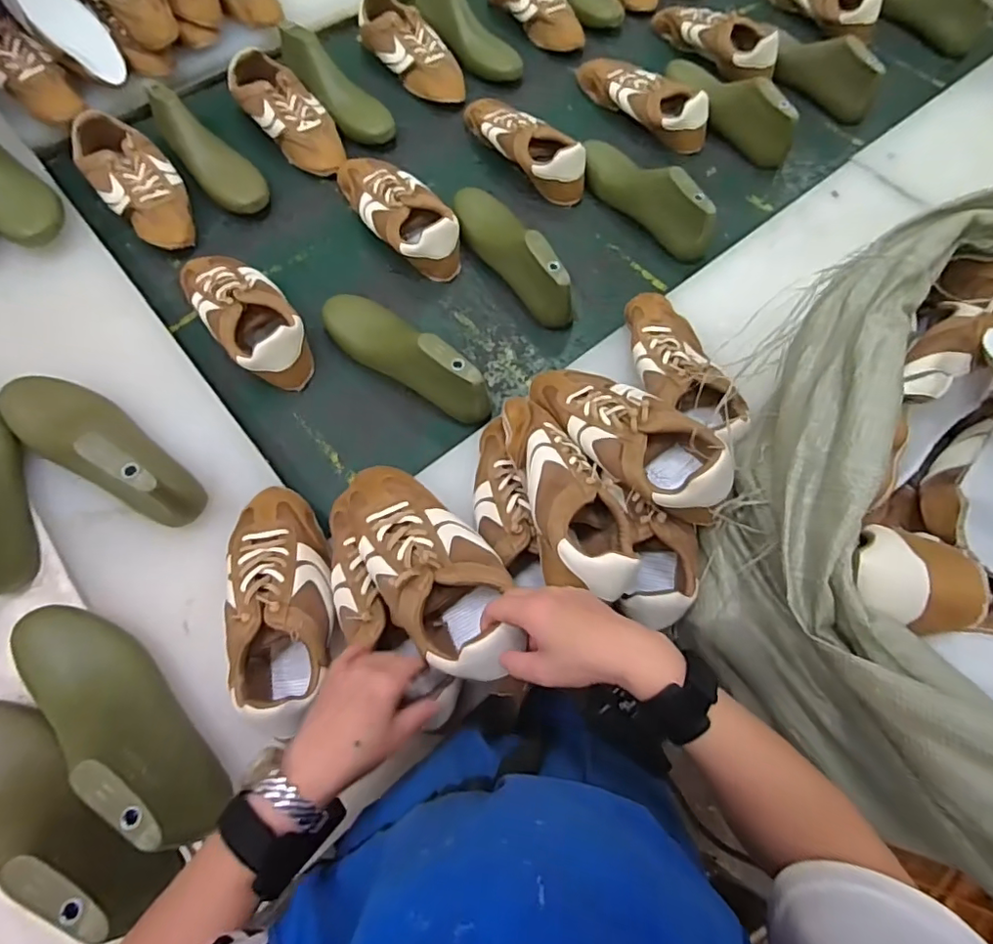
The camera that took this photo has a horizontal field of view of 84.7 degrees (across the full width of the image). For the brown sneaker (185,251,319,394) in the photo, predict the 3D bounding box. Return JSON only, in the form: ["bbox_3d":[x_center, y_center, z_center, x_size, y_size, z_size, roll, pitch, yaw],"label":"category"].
[{"bbox_3d":[-0.346,-0.226,0.739,0.106,0.072,0.259,-40,76,-14],"label":"brown sneaker"}]

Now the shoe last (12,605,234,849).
[{"bbox_3d":[-0.349,0.221,0.496,0.281,0.094,0.078,34,72,25],"label":"shoe last"}]

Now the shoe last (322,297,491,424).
[{"bbox_3d":[-0.120,-0.157,0.713,0.264,0.095,0.074,36,73,10],"label":"shoe last"}]

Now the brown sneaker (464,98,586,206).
[{"bbox_3d":[0.040,-0.544,0.892,0.093,0.070,0.270,-38,76,-14],"label":"brown sneaker"}]

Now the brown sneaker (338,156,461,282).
[{"bbox_3d":[-0.146,-0.404,0.825,0.112,0.069,0.255,-30,74,-11],"label":"brown sneaker"}]

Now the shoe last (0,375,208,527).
[{"bbox_3d":[-0.436,-0.039,0.593,0.260,0.098,0.085,27,72,8],"label":"shoe last"}]

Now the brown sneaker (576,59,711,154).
[{"bbox_3d":[0.256,-0.666,0.958,0.092,0.068,0.272,-41,77,-14],"label":"brown sneaker"}]

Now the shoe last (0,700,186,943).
[{"bbox_3d":[-0.387,0.276,0.462,0.278,0.079,0.073,24,71,24],"label":"shoe last"}]

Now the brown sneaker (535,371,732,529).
[{"bbox_3d":[0.138,-0.048,0.606,0.101,0.078,0.264,-40,57,-14],"label":"brown sneaker"}]

